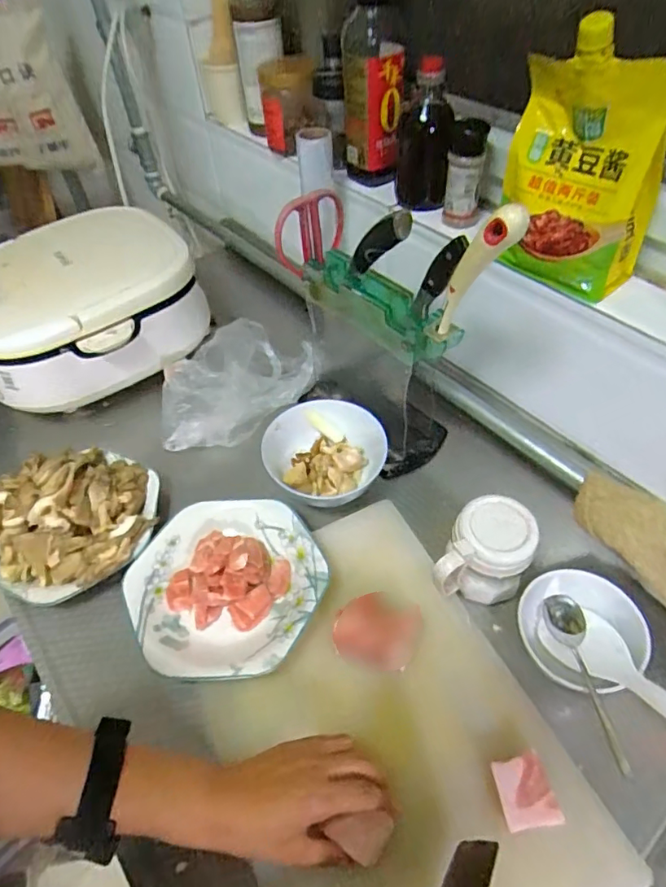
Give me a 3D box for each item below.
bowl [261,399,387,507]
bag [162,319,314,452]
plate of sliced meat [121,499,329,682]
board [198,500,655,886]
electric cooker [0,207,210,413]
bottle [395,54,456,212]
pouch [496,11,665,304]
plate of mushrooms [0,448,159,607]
[{"bbox_3d":[-0.009,0.019,0.645,0.144,0.065,0.139,-2,50,2],"label":"bowl"},{"bbox_3d":[-0.140,-0.092,0.760,0.223,0.075,0.175,-18,51,-11],"label":"bag"},{"bbox_3d":[-0.110,0.147,0.558,0.193,0.038,0.199,-2,50,2],"label":"plate of sliced meat"},{"bbox_3d":[0.036,0.254,0.484,0.266,0.022,0.389,-25,53,-11],"label":"board"},{"bbox_3d":[-0.358,-0.185,0.762,0.314,0.145,0.232,-37,57,-24],"label":"electric cooker"},{"bbox_3d":[0.105,-0.343,0.612,0.060,0.163,0.071,3,50,6],"label":"bottle"},{"bbox_3d":[0.217,-0.235,0.461,0.133,0.198,0.062,19,54,18],"label":"pouch"},{"bbox_3d":[-0.302,0.074,0.599,0.202,0.091,0.187,-38,58,-25],"label":"plate of mushrooms"}]

